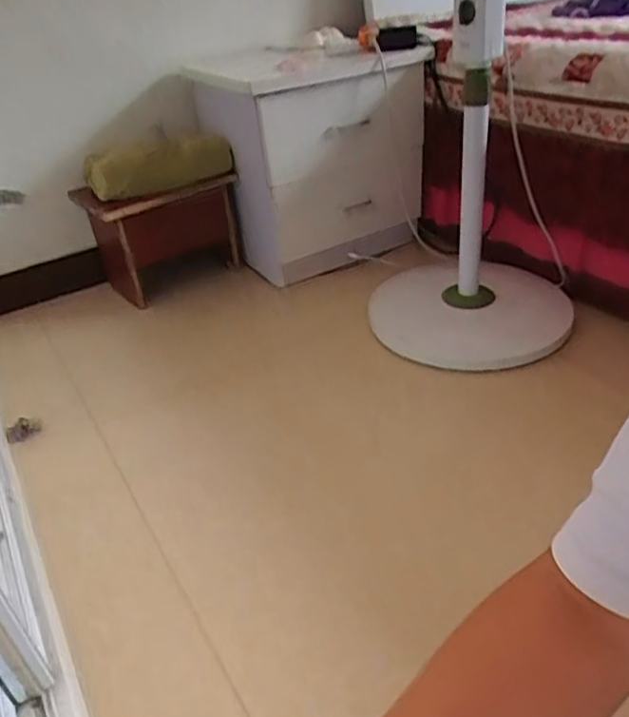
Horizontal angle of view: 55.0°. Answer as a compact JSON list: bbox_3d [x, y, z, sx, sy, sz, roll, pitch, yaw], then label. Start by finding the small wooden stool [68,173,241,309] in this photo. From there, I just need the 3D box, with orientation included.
[{"bbox_3d":[-0.384,-0.323,1.508,0.329,0.255,0.304,-20,36,-21],"label":"small wooden stool"}]

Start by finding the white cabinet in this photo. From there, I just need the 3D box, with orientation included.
[{"bbox_3d":[0.013,-0.467,1.471,0.457,0.478,0.288,-27,38,-28],"label":"white cabinet"}]

